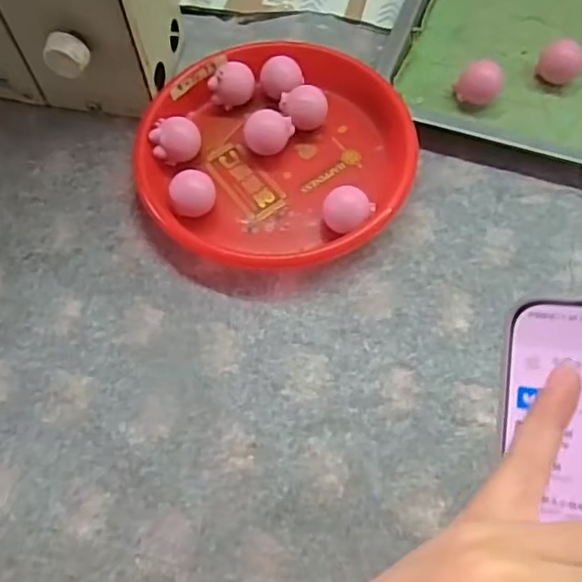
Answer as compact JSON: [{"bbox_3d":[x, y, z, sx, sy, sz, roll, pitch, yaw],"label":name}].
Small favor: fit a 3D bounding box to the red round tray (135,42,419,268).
[{"bbox_3d":[-0.009,-0.092,0.396,0.172,0.030,0.158,0,63,1],"label":"red round tray"}]

